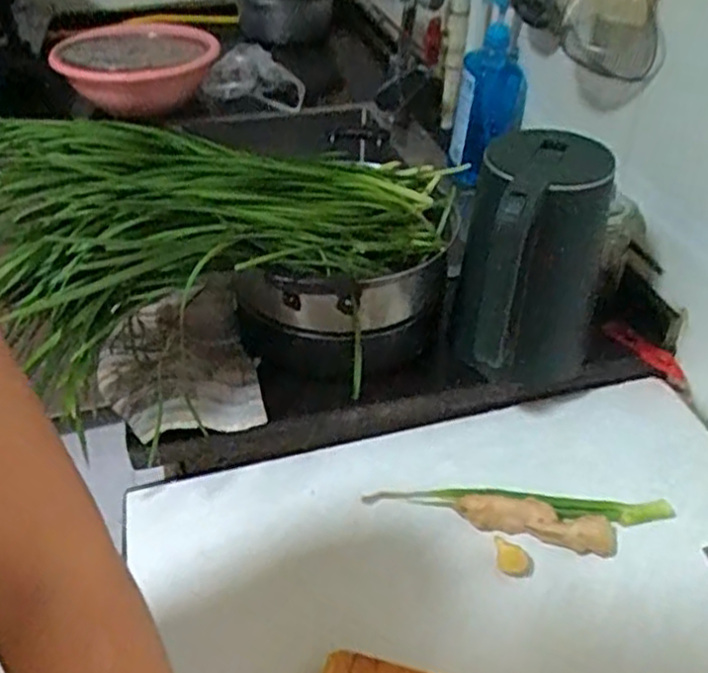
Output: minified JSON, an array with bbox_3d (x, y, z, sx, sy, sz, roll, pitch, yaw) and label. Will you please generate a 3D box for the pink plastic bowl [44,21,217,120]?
[{"bbox_3d":[-0.377,-0.510,1.349,0.224,0.092,0.270,17,41,23],"label":"pink plastic bowl"}]

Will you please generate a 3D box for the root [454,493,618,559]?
[{"bbox_3d":[0.166,0.166,0.658,0.141,0.026,0.029,10,38,13],"label":"root"}]

